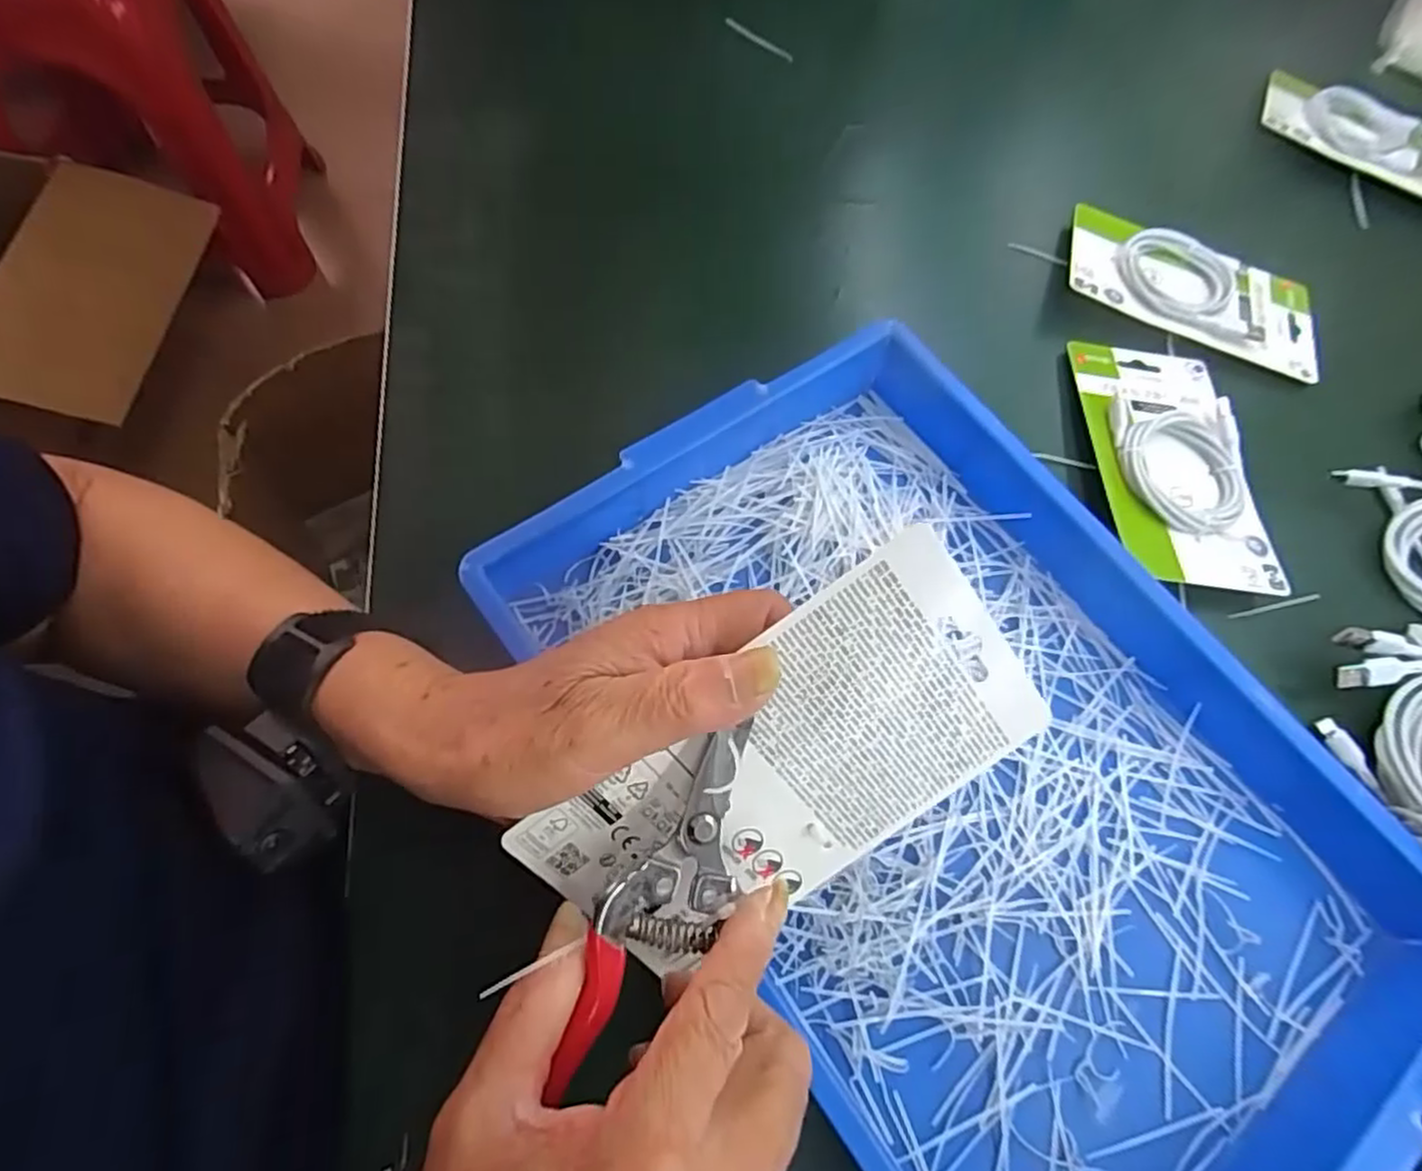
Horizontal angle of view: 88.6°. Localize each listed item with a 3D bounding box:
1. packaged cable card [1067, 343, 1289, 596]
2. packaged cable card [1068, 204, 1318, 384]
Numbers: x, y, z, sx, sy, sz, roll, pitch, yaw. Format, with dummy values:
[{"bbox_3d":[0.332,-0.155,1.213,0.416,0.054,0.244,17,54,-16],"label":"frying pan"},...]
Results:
[{"bbox_3d":[0.277,-0.078,0.438,0.093,0.015,0.171,4,67,-3],"label":"packaged cable card"},{"bbox_3d":[0.324,-0.198,0.485,0.168,0.014,0.087,18,67,3],"label":"packaged cable card"}]

